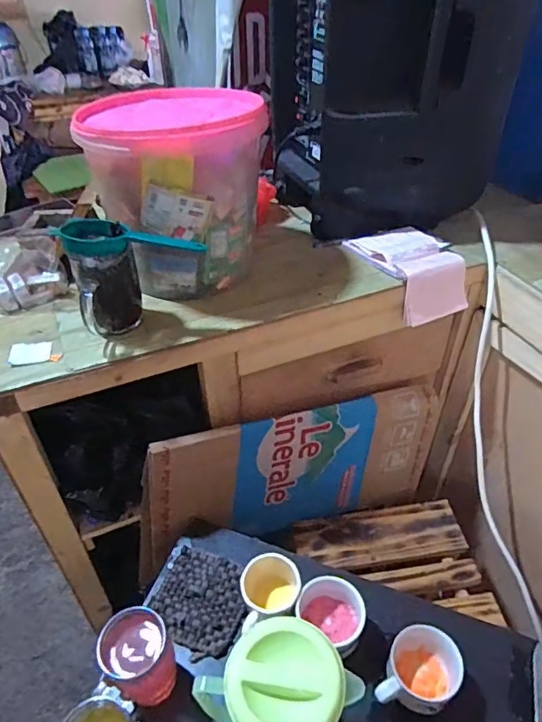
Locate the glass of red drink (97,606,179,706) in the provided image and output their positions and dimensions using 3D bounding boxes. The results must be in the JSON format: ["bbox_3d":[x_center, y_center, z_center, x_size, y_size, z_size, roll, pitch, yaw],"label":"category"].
[{"bbox_3d":[-0.156,0.354,0.605,0.072,0.114,0.072,-2,42,1],"label":"glass of red drink"}]

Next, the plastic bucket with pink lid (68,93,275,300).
[{"bbox_3d":[-0.136,-0.249,0.763,0.236,0.244,0.228,-18,44,-16],"label":"plastic bucket with pink lid"}]

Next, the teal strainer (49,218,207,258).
[{"bbox_3d":[-0.178,-0.159,0.657,0.185,0.030,0.072,-2,38,-27],"label":"teal strainer"}]

